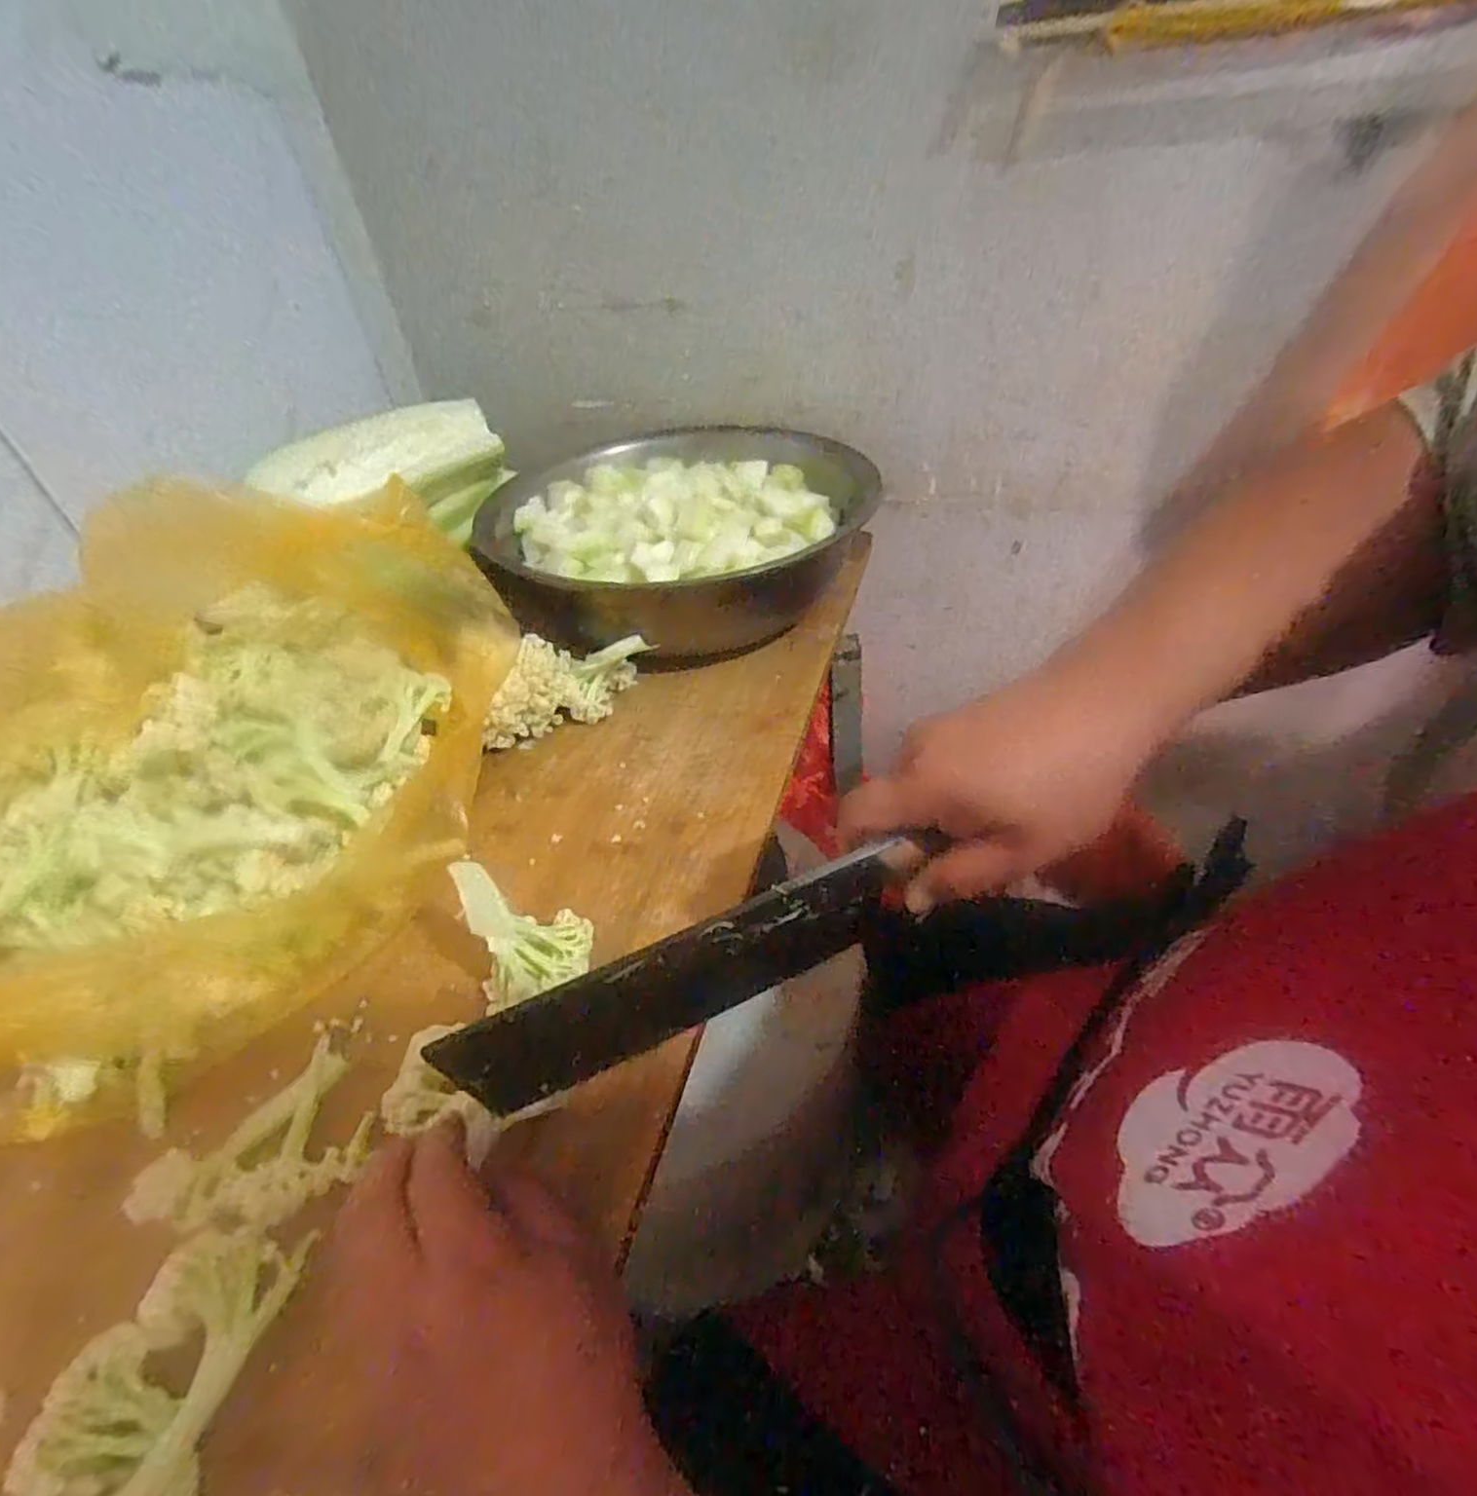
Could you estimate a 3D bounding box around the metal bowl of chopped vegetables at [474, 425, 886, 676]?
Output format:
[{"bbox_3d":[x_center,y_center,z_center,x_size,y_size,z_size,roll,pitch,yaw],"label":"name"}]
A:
[{"bbox_3d":[-0.077,-0.216,0.750,0.383,0.124,0.366,-4,41,3],"label":"metal bowl of chopped vegetables"}]

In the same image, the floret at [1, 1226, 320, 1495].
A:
[{"bbox_3d":[-0.224,0.258,0.276,0.062,0.041,0.122,-7,41,0],"label":"floret"}]

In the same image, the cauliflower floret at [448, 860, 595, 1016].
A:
[{"bbox_3d":[-0.120,0.106,0.409,0.065,0.070,0.070,-21,43,-15],"label":"cauliflower floret"}]

